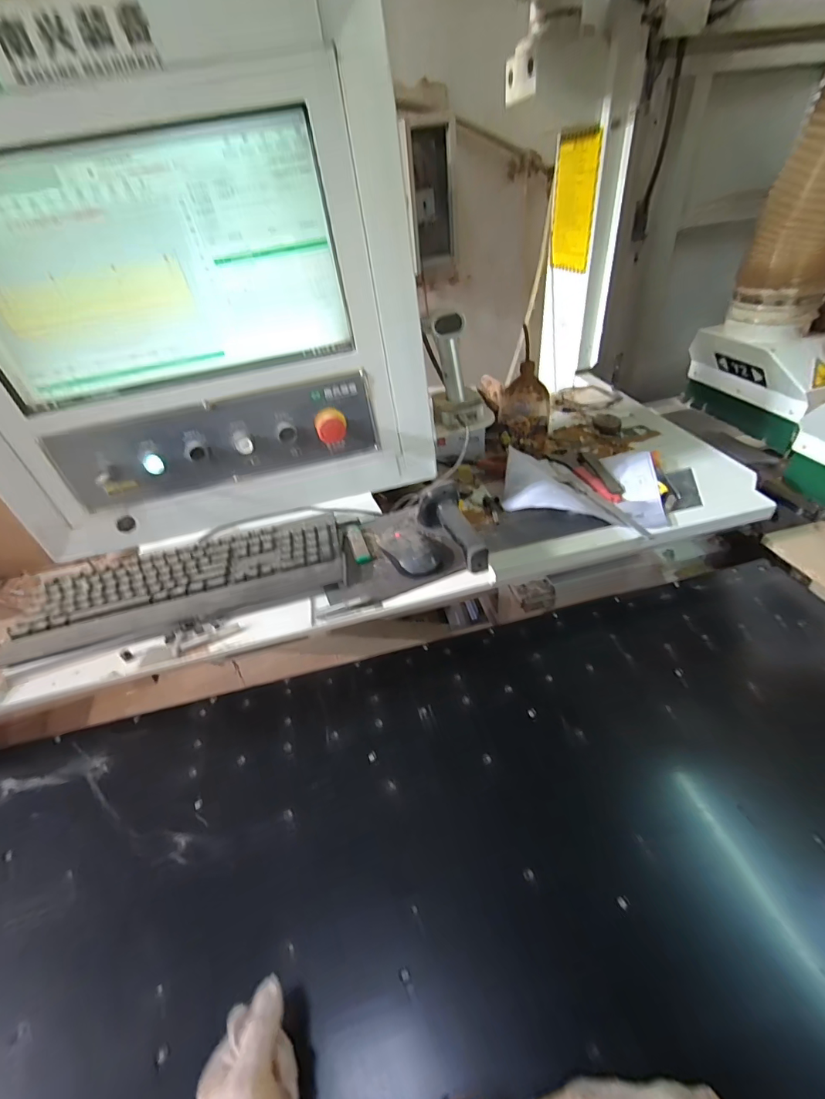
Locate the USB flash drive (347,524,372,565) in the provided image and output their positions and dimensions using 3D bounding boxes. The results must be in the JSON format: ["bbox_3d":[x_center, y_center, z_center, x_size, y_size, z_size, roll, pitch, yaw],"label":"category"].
[{"bbox_3d":[-0.082,-0.009,0.665,0.023,0.007,0.090,-16,40,-10],"label":"USB flash drive"}]

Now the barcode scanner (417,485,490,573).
[{"bbox_3d":[0.056,-0.032,0.621,0.062,0.069,0.141,-15,40,-9],"label":"barcode scanner"}]

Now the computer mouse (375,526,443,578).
[{"bbox_3d":[-0.008,-0.008,0.637,0.065,0.032,0.125,-18,41,-13],"label":"computer mouse"}]

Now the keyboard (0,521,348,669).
[{"bbox_3d":[-0.323,0.041,0.635,0.444,0.029,0.157,-12,40,-6],"label":"keyboard"}]

